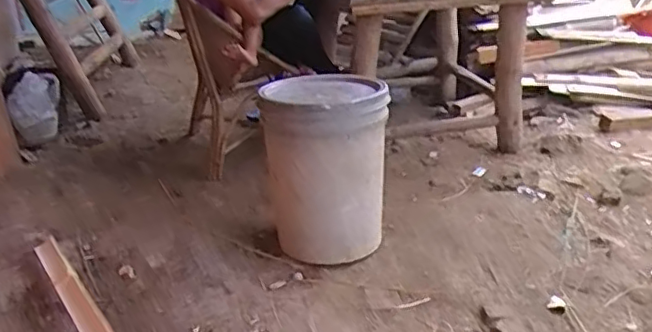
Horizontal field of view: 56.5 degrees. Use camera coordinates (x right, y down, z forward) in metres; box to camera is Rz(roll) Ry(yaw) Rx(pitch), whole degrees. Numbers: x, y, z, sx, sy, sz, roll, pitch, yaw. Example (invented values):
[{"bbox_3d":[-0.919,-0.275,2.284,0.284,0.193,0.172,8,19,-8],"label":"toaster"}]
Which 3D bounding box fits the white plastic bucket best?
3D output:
[{"bbox_3d":[0.004,-0.003,1.437,0.262,0.377,0.291,-5,25,-1],"label":"white plastic bucket"}]

